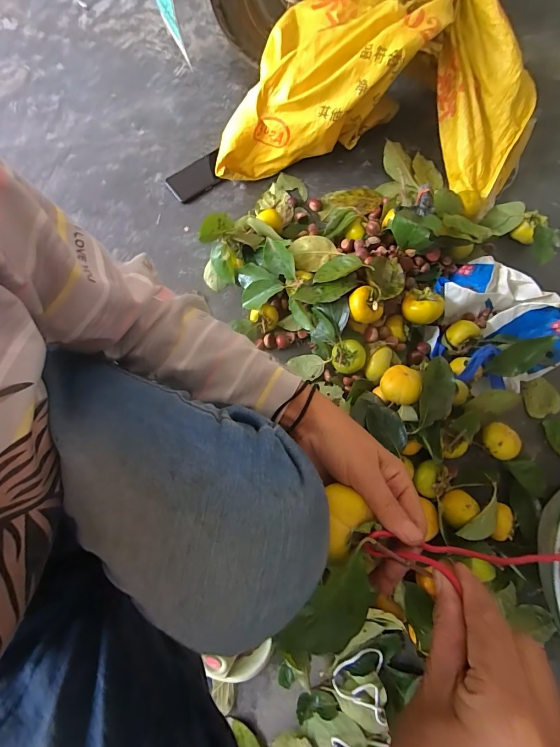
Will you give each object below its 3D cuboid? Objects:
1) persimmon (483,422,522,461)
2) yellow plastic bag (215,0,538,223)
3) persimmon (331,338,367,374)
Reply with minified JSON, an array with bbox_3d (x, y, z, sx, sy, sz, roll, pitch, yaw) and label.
[{"bbox_3d":[0.400,0.126,0.616,0.055,0.062,0.063,25,77,6],"label":"persimmon"},{"bbox_3d":[0.224,-0.563,0.699,0.658,0.254,0.328,9,75,2],"label":"yellow plastic bag"},{"bbox_3d":[0.128,-0.032,0.622,0.058,0.045,0.053,0,75,0],"label":"persimmon"}]

